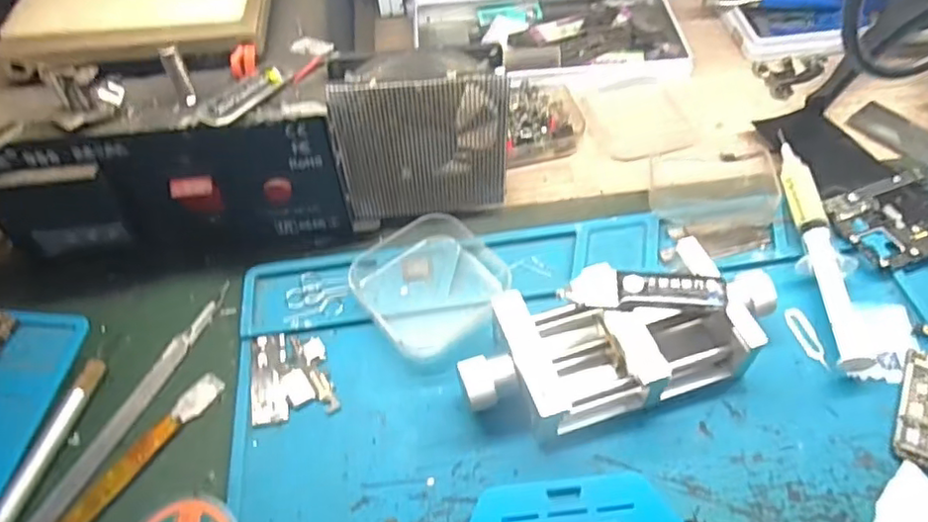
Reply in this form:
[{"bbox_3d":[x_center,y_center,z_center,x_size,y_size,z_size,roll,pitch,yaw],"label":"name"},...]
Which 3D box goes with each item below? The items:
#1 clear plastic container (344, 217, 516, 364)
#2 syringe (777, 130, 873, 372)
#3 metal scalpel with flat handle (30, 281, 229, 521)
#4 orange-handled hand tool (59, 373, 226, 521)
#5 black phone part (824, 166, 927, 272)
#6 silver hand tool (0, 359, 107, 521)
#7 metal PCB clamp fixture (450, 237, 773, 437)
[{"bbox_3d":[-0.017,0.007,0.296,0.064,0.019,0.064,-38,60,-23],"label":"clear plastic container"},{"bbox_3d":[0.170,-0.010,0.301,0.021,0.013,0.135,3,53,5],"label":"syringe"},{"bbox_3d":[-0.144,0.061,0.275,0.009,0.004,0.127,18,56,16],"label":"metal scalpel with flat handle"},{"bbox_3d":[-0.145,0.092,0.250,0.013,0.004,0.119,27,59,21],"label":"orange-handled hand tool"},{"bbox_3d":[0.218,-0.022,0.311,0.066,0.005,0.049,-18,54,-10],"label":"black phone part"},{"bbox_3d":[-0.179,0.096,0.246,0.008,0.008,0.126,8,54,9],"label":"silver hand tool"},{"bbox_3d":[0.067,0.036,0.263,0.134,0.031,0.060,-16,54,-9],"label":"metal PCB clamp fixture"}]

